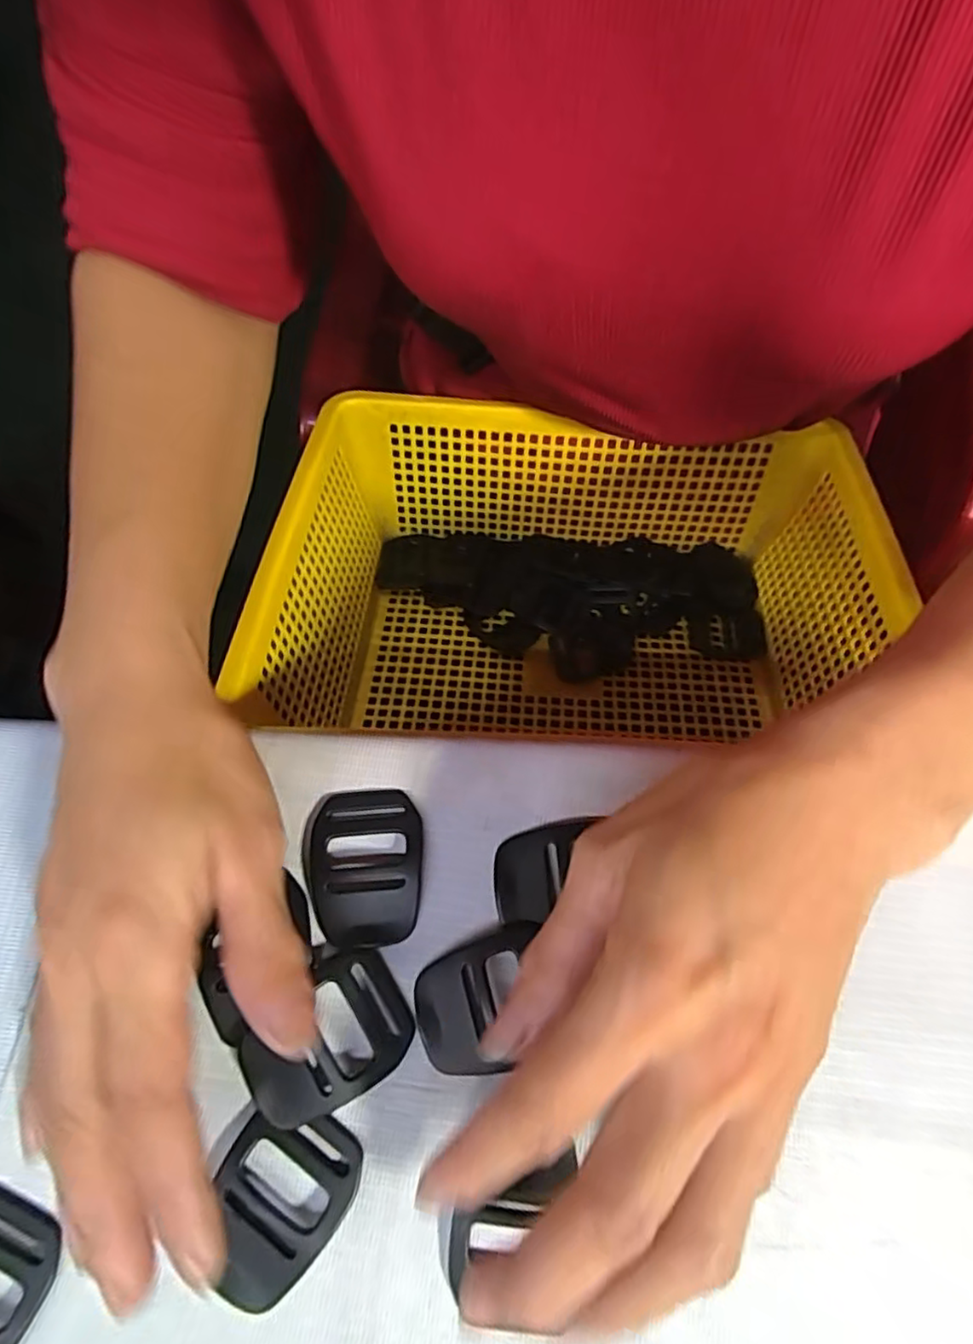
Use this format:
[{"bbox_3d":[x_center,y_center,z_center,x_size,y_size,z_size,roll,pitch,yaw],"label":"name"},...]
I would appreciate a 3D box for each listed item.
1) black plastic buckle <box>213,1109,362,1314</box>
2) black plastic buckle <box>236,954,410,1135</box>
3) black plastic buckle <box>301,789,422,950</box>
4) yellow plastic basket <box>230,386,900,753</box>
[{"bbox_3d":[-0.059,0.147,0.180,0.036,0.005,0.047,28,74,11],"label":"black plastic buckle"},{"bbox_3d":[-0.048,0.109,0.191,0.049,0.008,0.036,-30,72,-8],"label":"black plastic buckle"},{"bbox_3d":[-0.040,0.063,0.209,0.037,0.004,0.048,-3,71,1],"label":"black plastic buckle"},{"bbox_3d":[0.046,-0.044,0.362,0.300,0.132,0.201,4,48,5],"label":"yellow plastic basket"}]

